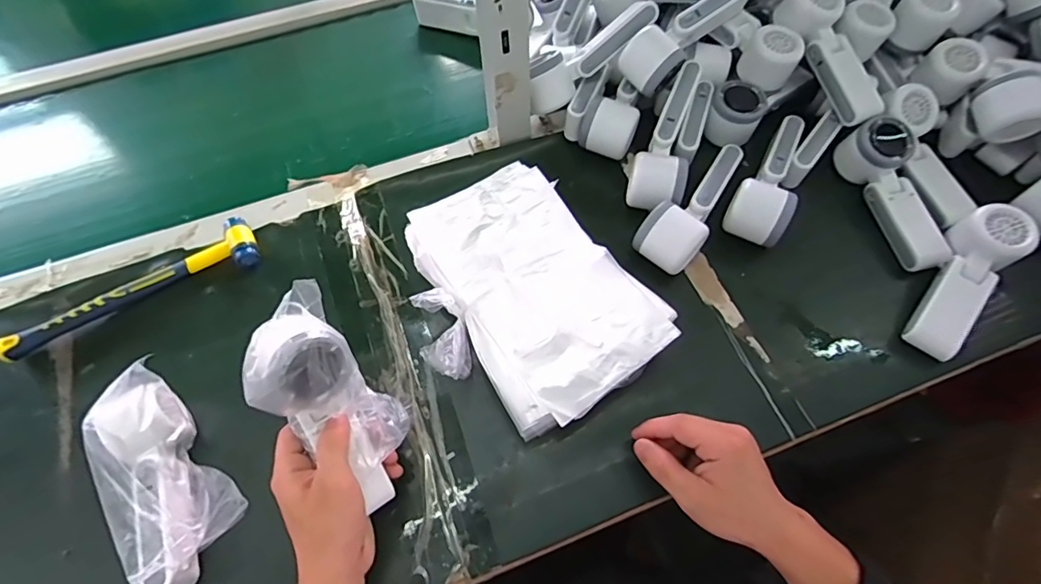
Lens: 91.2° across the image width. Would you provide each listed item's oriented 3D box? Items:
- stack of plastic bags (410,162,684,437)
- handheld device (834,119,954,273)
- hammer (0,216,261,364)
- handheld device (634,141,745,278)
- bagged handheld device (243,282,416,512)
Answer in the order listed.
[{"bbox_3d":[0.001,0.005,0.480,0.194,0.067,0.238,-34,67,-15],"label":"stack of plastic bags"},{"bbox_3d":[0.396,-0.102,0.538,0.055,0.051,0.164,-16,79,-8],"label":"handheld device"},{"bbox_3d":[-0.392,-0.008,0.519,0.244,0.025,0.059,-23,65,-11],"label":"hammer"},{"bbox_3d":[0.183,-0.090,0.531,0.058,0.051,0.160,37,69,18],"label":"handheld device"},{"bbox_3d":[-0.144,0.085,0.391,0.075,0.058,0.169,-35,112,-17],"label":"bagged handheld device"}]

